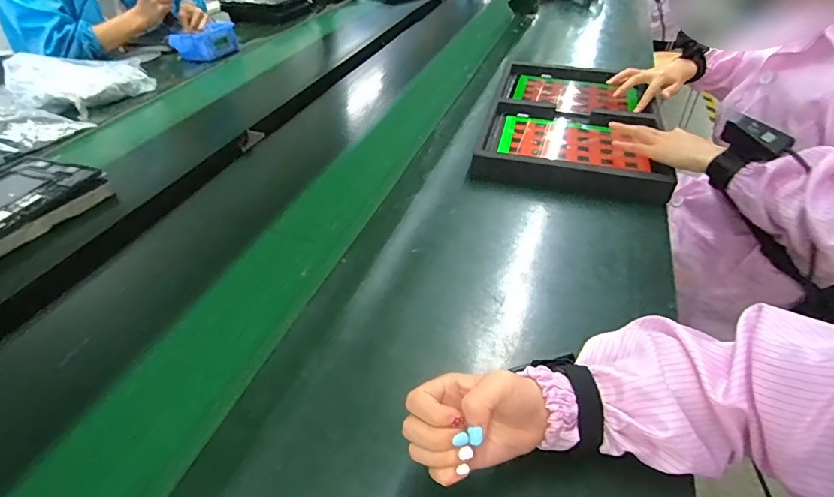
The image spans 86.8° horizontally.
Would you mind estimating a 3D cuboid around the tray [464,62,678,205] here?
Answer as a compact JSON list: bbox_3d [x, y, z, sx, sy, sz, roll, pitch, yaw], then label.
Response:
[{"bbox_3d":[0.288,-0.249,0.817,0.293,0.030,0.463,11,42,14],"label":"tray"}]

